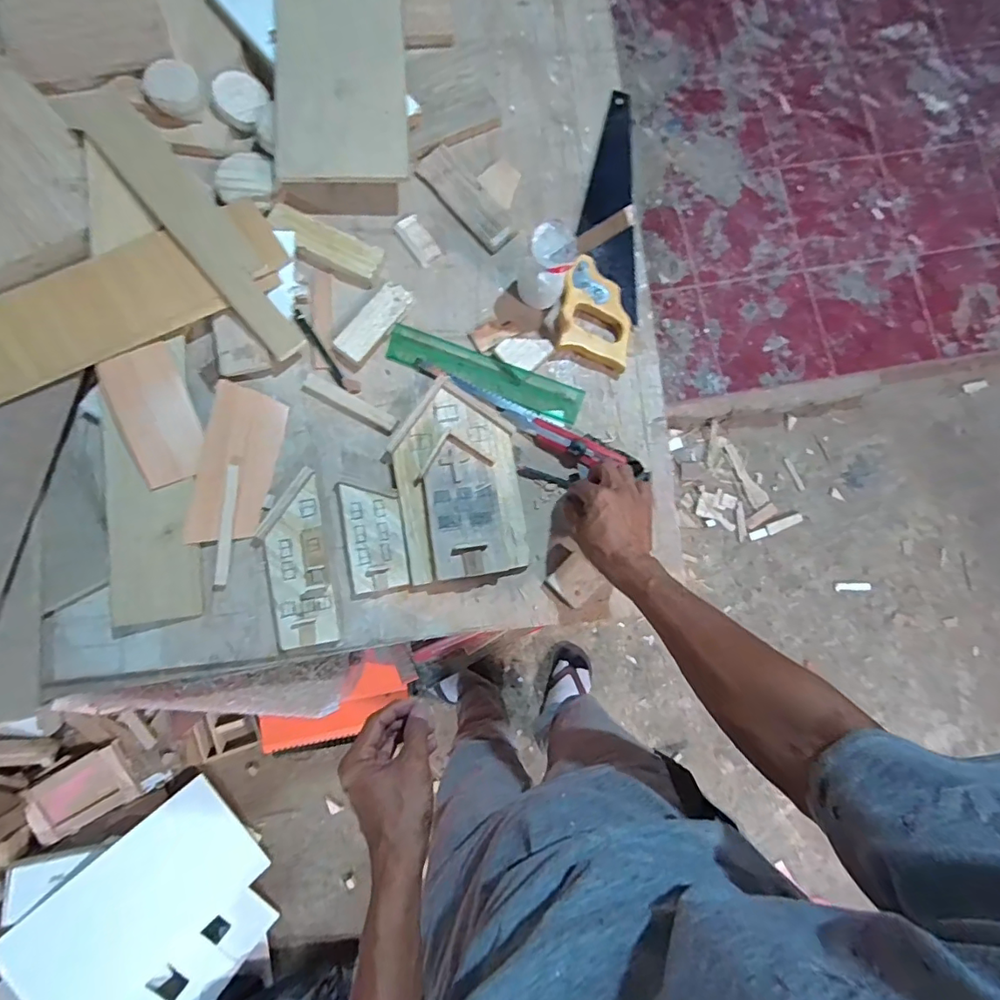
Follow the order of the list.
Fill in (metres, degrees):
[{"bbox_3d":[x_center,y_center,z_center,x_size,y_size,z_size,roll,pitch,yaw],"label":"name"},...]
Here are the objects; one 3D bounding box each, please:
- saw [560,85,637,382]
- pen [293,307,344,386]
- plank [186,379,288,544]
[{"bbox_3d":[0.153,-0.372,0.702,0.095,0.019,0.409,11,82,-2],"label":"saw"},{"bbox_3d":[-0.223,-0.187,0.649,0.011,0.011,0.113,-32,85,-7],"label":"pen"},{"bbox_3d":[-0.310,-0.042,0.619,0.080,0.010,0.185,13,81,-15],"label":"plank"}]

